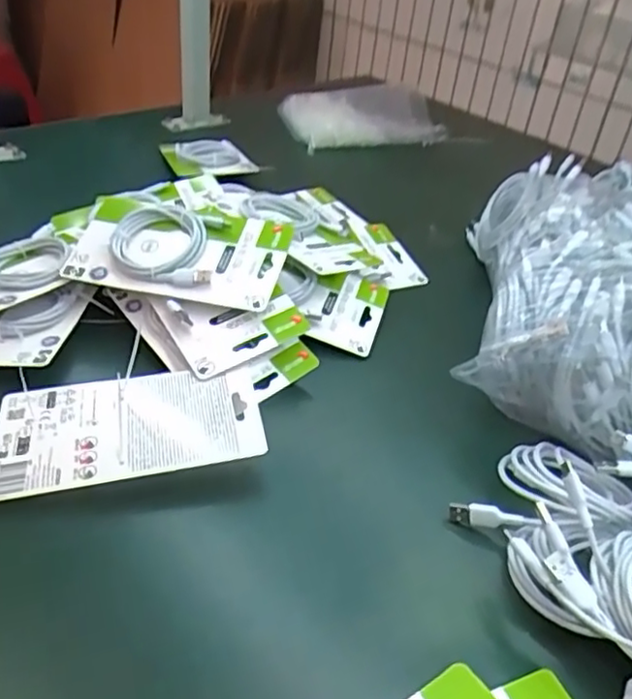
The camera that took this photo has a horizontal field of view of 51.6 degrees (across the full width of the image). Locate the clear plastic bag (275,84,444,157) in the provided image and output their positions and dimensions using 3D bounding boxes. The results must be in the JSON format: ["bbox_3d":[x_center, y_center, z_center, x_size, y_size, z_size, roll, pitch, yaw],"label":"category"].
[{"bbox_3d":[0.073,-0.321,0.930,0.212,0.068,0.134,-12,42,-23],"label":"clear plastic bag"}]

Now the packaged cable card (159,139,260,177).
[{"bbox_3d":[-0.139,-0.243,0.833,0.079,0.023,0.145,-24,47,-33],"label":"packaged cable card"}]

